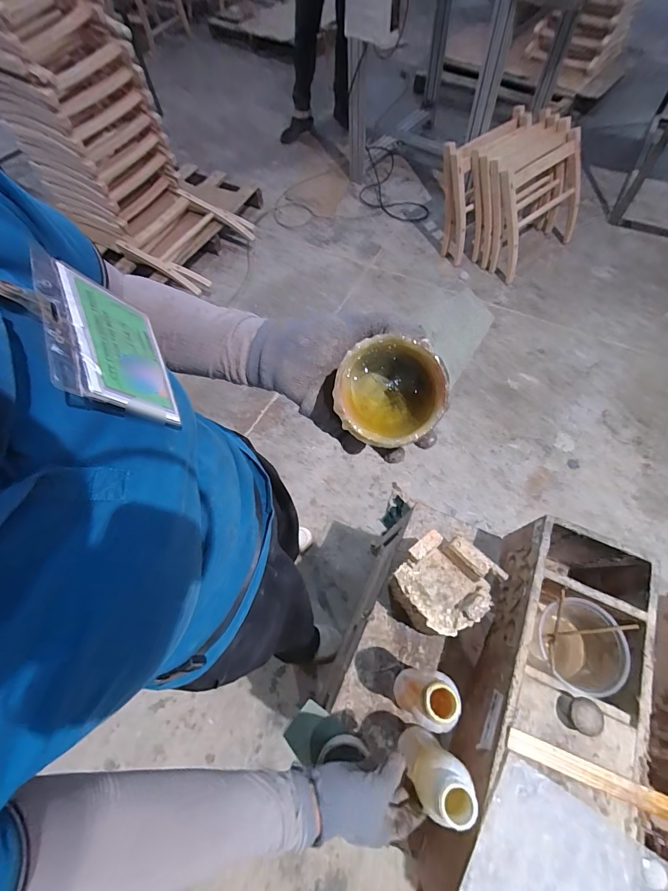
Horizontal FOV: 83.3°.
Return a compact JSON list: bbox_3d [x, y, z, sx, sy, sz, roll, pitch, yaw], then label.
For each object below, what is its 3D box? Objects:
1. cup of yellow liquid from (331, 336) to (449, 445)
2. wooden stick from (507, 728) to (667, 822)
[{"bbox_3d":[0.041,-0.040,0.300,0.081,0.070,0.081,0,94,1],"label":"cup of yellow liquid"},{"bbox_3d":[0.303,0.373,0.416,0.212,0.008,0.023,17,65,12],"label":"wooden stick"}]

